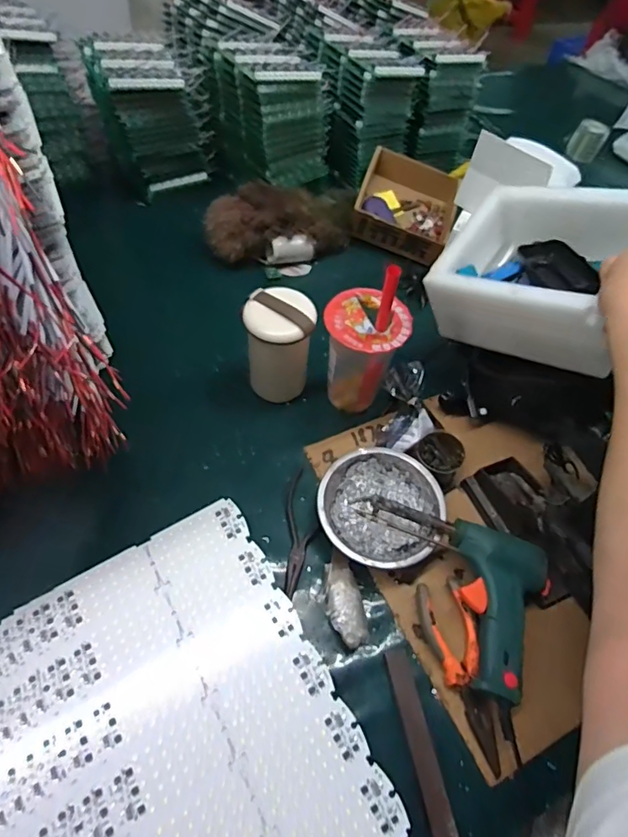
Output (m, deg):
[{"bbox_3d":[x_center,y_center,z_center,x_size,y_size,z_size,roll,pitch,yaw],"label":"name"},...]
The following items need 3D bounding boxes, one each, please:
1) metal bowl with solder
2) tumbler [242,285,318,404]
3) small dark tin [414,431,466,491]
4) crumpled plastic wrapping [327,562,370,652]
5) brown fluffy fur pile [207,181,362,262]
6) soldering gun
[{"bbox_3d":[0.069,0.097,0.518,0.125,0.040,0.129,4,56,-6],"label":"metal bowl with solder"},{"bbox_3d":[-0.044,-0.081,0.573,0.077,0.131,0.071,6,55,-4],"label":"tumbler"},{"bbox_3d":[0.143,0.047,0.556,0.064,0.040,0.055,-32,66,-26],"label":"small dark tin"},{"bbox_3d":[0.028,0.181,0.475,0.031,0.026,0.078,-5,57,-11],"label":"crumpled plastic wrapping"},{"bbox_3d":[-0.045,-0.298,0.737,0.233,0.071,0.089,-15,60,-18],"label":"brown fluffy fur pile"},{"bbox_3d":[0.153,0.153,0.473,0.118,0.057,0.243,-25,63,-23],"label":"soldering gun"}]

